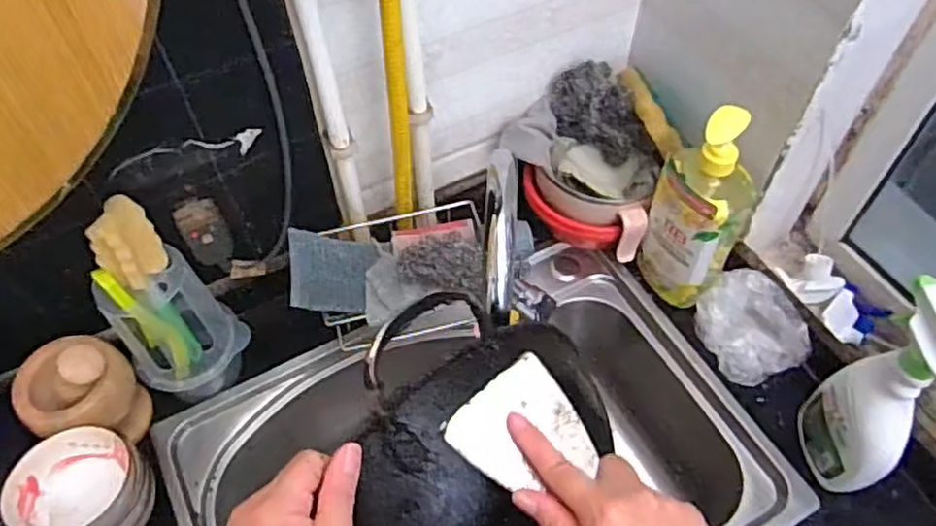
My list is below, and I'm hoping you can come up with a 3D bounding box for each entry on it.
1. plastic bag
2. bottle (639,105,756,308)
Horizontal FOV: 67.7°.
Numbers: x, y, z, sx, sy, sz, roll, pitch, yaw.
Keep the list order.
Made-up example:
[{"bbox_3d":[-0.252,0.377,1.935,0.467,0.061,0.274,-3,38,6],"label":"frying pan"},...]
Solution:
[{"bbox_3d":[0.319,0.071,0.796,0.093,0.057,0.123,-19,57,-11],"label":"plastic bag"},{"bbox_3d":[0.251,-0.060,0.753,0.098,0.250,0.078,31,61,21],"label":"bottle"}]

